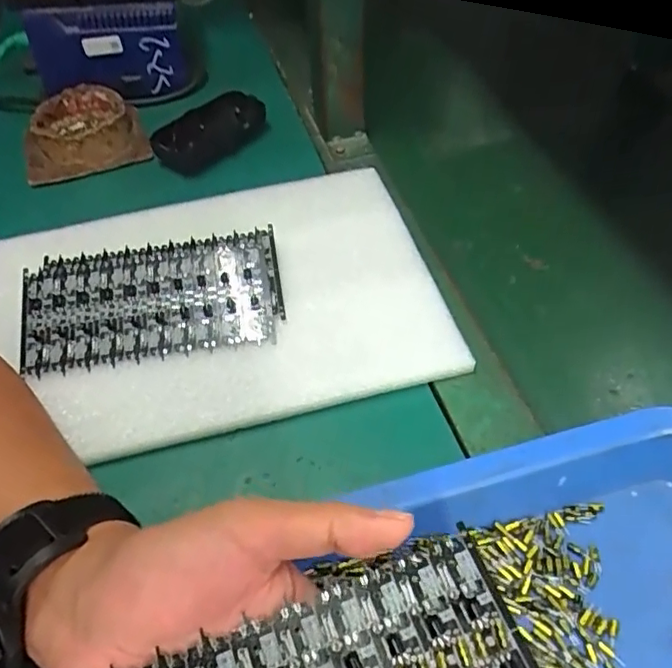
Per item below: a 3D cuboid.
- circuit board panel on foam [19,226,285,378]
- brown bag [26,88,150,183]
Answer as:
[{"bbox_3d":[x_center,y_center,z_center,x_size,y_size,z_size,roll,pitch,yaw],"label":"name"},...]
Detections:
[{"bbox_3d":[-0.124,-0.025,0.394,0.169,0.008,0.089,-7,67,-5],"label":"circuit board panel on foam"},{"bbox_3d":[-0.231,-0.179,0.525,0.108,0.042,0.089,-21,50,-9],"label":"brown bag"}]

